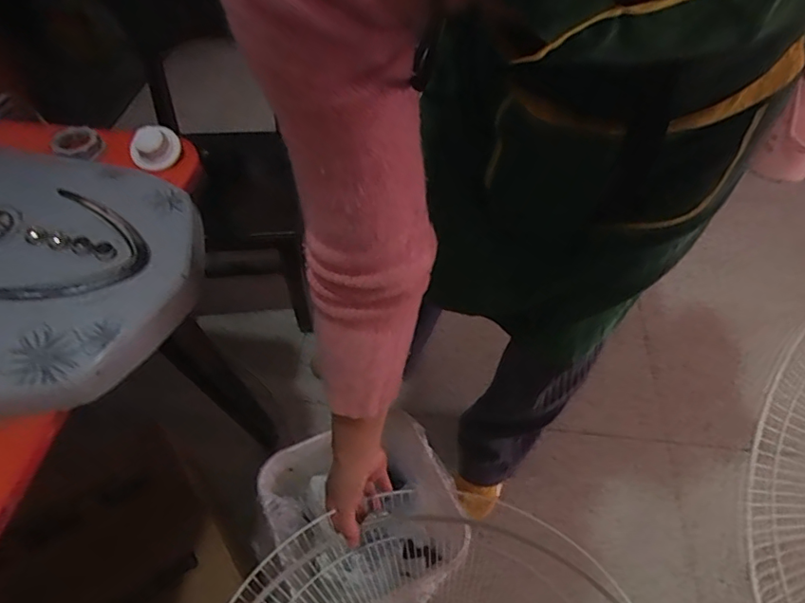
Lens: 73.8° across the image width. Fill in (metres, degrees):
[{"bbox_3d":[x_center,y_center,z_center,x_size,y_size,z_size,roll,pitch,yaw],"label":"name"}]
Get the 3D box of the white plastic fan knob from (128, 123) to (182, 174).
[{"bbox_3d":[-0.249,-0.157,0.542,0.026,0.037,0.046,31,57,21],"label":"white plastic fan knob"}]

